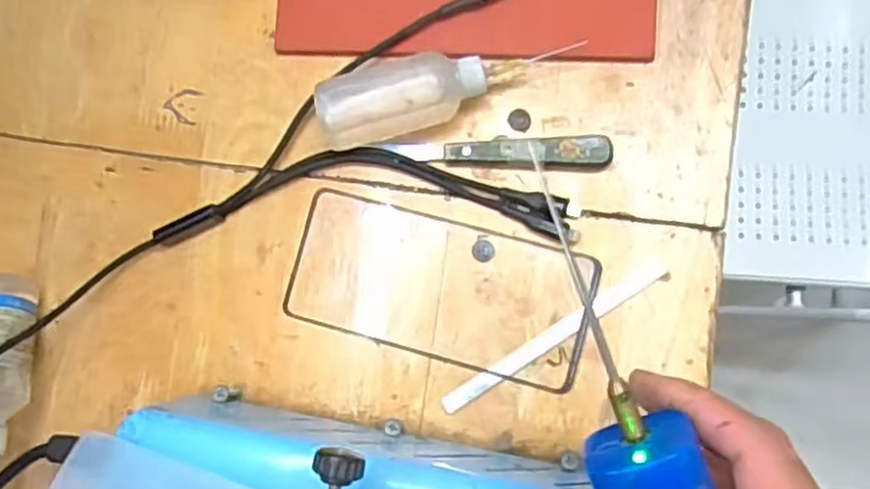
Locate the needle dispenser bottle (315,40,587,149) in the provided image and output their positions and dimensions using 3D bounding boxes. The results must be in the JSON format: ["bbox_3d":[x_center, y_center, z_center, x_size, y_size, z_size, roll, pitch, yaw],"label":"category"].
[{"bbox_3d":[0.003,-0.077,0.378,0.119,0.036,0.033,-16,84,4],"label":"needle dispenser bottle"}]

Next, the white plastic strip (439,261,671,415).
[{"bbox_3d":[0.060,0.047,0.380,0.130,0.005,0.010,-32,80,2],"label":"white plastic strip"}]

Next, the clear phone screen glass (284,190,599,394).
[{"bbox_3d":[0.003,0.023,0.388,0.157,0.005,0.072,15,87,7],"label":"clear phone screen glass"}]

